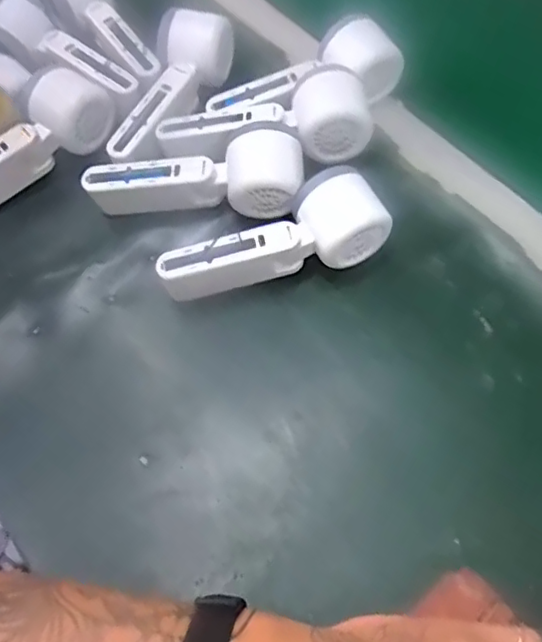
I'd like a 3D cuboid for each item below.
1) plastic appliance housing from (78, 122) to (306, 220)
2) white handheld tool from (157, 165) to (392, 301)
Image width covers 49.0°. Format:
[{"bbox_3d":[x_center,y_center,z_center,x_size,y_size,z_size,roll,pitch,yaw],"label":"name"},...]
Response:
[{"bbox_3d":[-0.057,-0.106,0.448,0.159,0.049,0.056,-10,63,-2],"label":"plastic appliance housing"},{"bbox_3d":[0.002,-0.059,0.428,0.165,0.058,0.051,-11,63,-2],"label":"white handheld tool"}]

